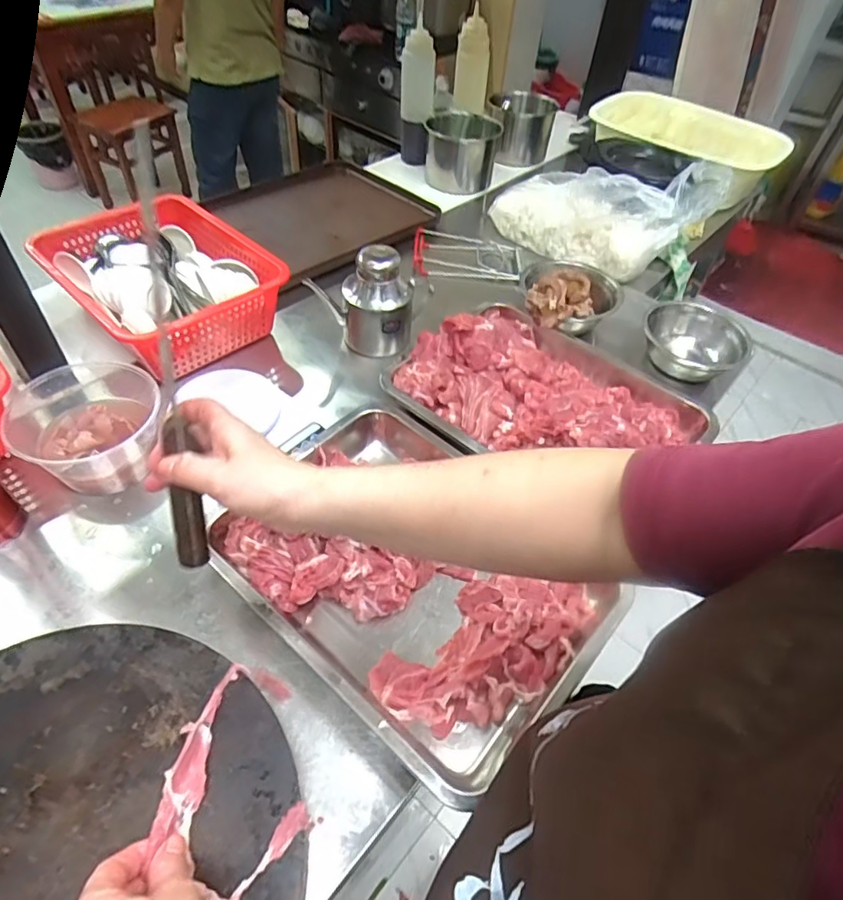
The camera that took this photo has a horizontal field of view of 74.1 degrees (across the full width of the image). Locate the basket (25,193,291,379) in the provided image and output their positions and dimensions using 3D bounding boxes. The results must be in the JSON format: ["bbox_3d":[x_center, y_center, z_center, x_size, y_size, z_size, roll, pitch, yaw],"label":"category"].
[{"bbox_3d":[-0.340,-0.222,0.732,0.283,0.090,0.214,38,57,26],"label":"basket"}]

